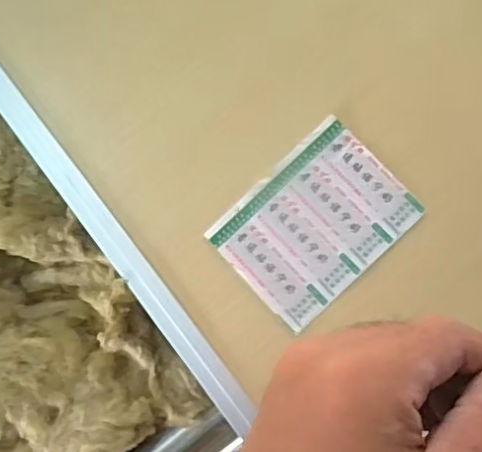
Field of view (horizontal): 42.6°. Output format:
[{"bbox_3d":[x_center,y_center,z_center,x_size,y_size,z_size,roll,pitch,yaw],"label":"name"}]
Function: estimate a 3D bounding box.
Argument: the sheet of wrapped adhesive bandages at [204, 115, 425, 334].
[{"bbox_3d":[0.043,-0.002,0.362,0.105,0.004,0.078,-43,81,0],"label":"sheet of wrapped adhesive bandages"}]

